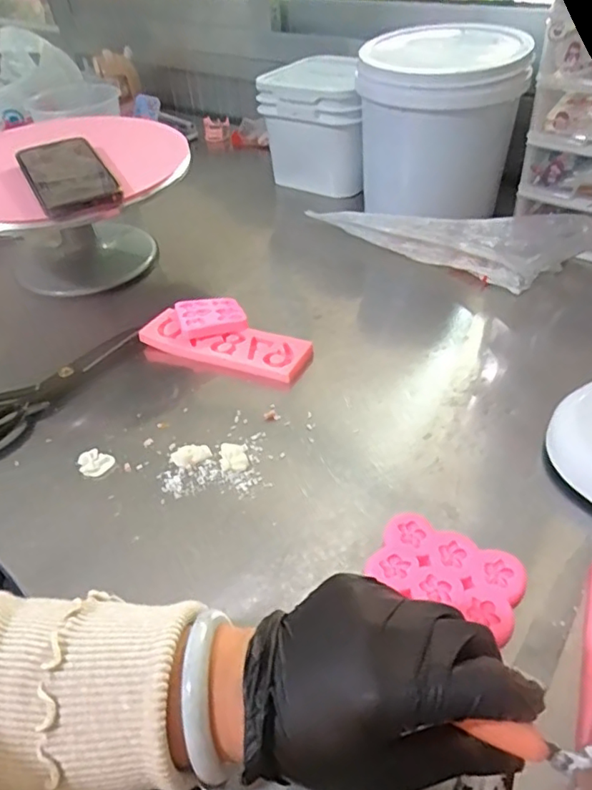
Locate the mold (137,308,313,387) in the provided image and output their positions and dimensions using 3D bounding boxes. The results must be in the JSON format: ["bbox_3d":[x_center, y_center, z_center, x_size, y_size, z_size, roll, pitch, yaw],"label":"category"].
[{"bbox_3d":[-0.073,-0.049,0.570,0.175,0.018,0.054,14,45,20],"label":"mold"}]

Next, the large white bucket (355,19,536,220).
[{"bbox_3d":[0.189,-0.375,0.773,0.194,0.184,0.229,3,43,8],"label":"large white bucket"}]

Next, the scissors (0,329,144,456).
[{"bbox_3d":[-0.242,-0.008,0.548,0.207,0.013,0.080,-35,50,-29],"label":"scissors"}]

